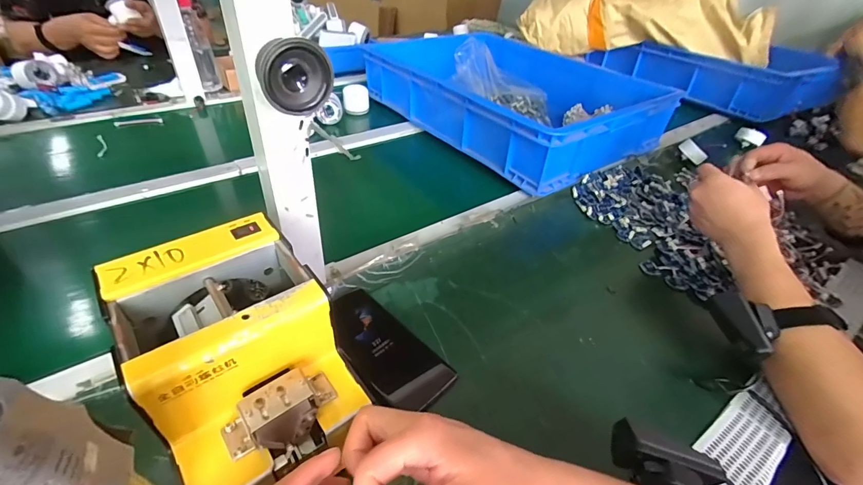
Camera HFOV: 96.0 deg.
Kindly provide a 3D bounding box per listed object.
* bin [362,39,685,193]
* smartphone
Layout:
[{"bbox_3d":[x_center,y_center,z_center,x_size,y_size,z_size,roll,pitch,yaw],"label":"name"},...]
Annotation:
[{"bbox_3d":[0.172,-0.336,0.881,0.408,0.118,0.577,-23,48,-29],"label":"bin"},{"bbox_3d":[-0.060,0.107,0.418,0.076,0.012,0.173,-30,52,-34],"label":"smartphone"}]

